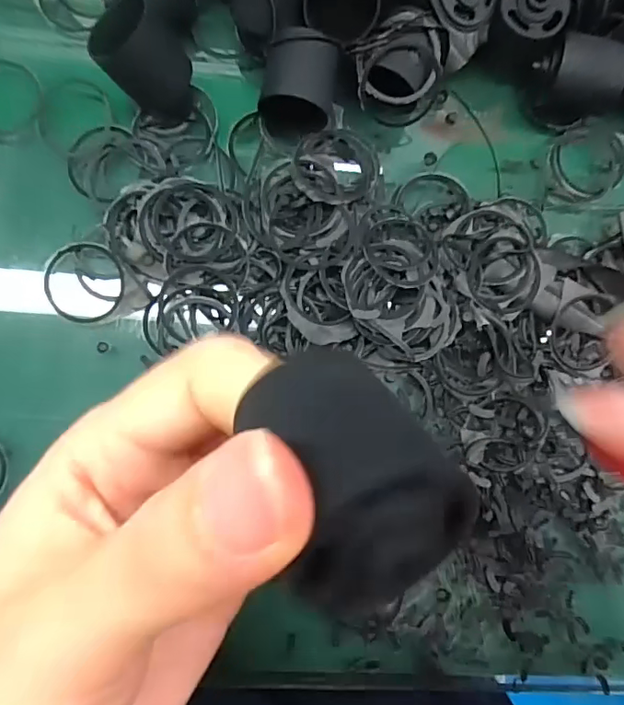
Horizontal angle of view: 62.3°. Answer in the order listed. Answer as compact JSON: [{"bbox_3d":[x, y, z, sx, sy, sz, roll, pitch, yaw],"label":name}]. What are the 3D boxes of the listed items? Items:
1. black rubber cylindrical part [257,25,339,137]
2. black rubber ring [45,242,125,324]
[{"bbox_3d":[-0.006,-0.112,0.220,0.030,0.027,0.034,8,86,-4],"label":"black rubber cylindrical part"},{"bbox_3d":[-0.097,-0.030,0.220,0.033,0.004,0.034,0,87,-5],"label":"black rubber ring"}]

